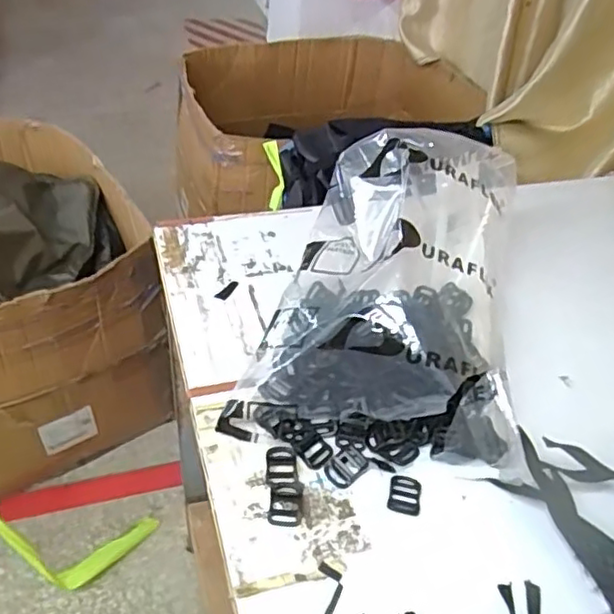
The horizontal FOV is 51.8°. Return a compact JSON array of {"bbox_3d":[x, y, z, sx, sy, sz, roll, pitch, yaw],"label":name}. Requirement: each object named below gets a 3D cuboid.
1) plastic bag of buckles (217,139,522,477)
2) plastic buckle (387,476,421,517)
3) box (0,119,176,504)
[{"bbox_3d":[0.070,-0.019,0.585,0.256,0.180,0.308,5,44,1],"label":"plastic bag of buckles"},{"bbox_3d":[0.083,0.158,0.534,0.027,0.004,0.035,7,44,3],"label":"plastic buckle"},{"bbox_3d":[-0.606,-0.033,1.313,0.493,0.544,0.603,-24,51,-29],"label":"box"}]

